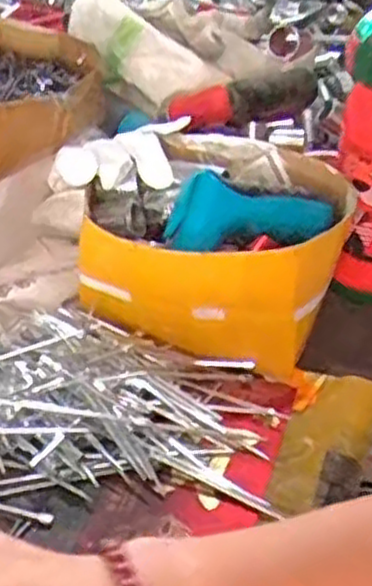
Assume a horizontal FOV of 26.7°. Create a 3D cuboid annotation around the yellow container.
[{"bbox_3d":[0.020,-0.035,0.550,0.171,0.091,0.144,12,37,8],"label":"yellow container"}]

